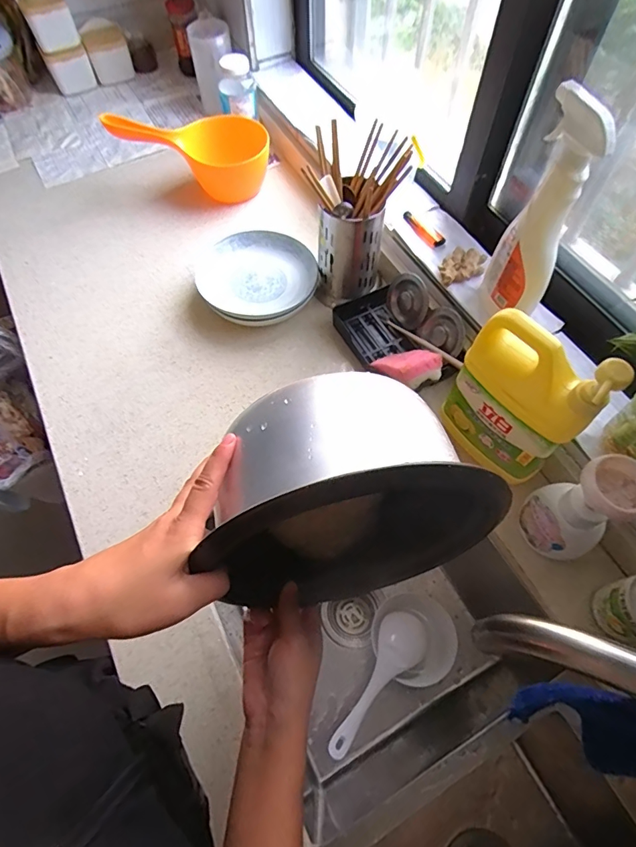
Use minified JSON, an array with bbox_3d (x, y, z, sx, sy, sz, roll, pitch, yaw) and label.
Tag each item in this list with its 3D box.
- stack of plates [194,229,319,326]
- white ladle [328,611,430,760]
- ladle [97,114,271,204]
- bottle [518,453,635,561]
[{"bbox_3d":[-0.097,-0.235,0.748,0.186,0.038,0.190,-19,62,-10],"label":"stack of plates"},{"bbox_3d":[0.086,0.354,0.637,0.069,0.025,0.216,36,54,19],"label":"white ladle"},{"bbox_3d":[-0.228,-0.504,0.851,0.272,0.128,0.161,-11,61,-5],"label":"ladle"},{"bbox_3d":[0.291,0.093,0.505,0.063,0.153,0.072,-19,62,-9],"label":"bottle"}]

